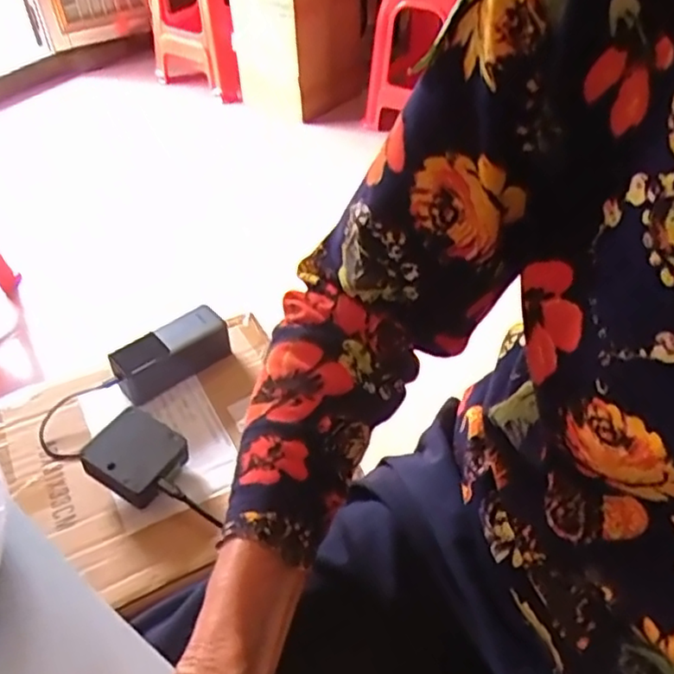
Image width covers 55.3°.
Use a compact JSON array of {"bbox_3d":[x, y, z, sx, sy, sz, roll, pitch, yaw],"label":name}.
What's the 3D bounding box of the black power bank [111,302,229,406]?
[{"bbox_3d":[-0.192,0.017,0.741,0.129,0.049,0.058,-27,47,-24],"label":"black power bank"}]

